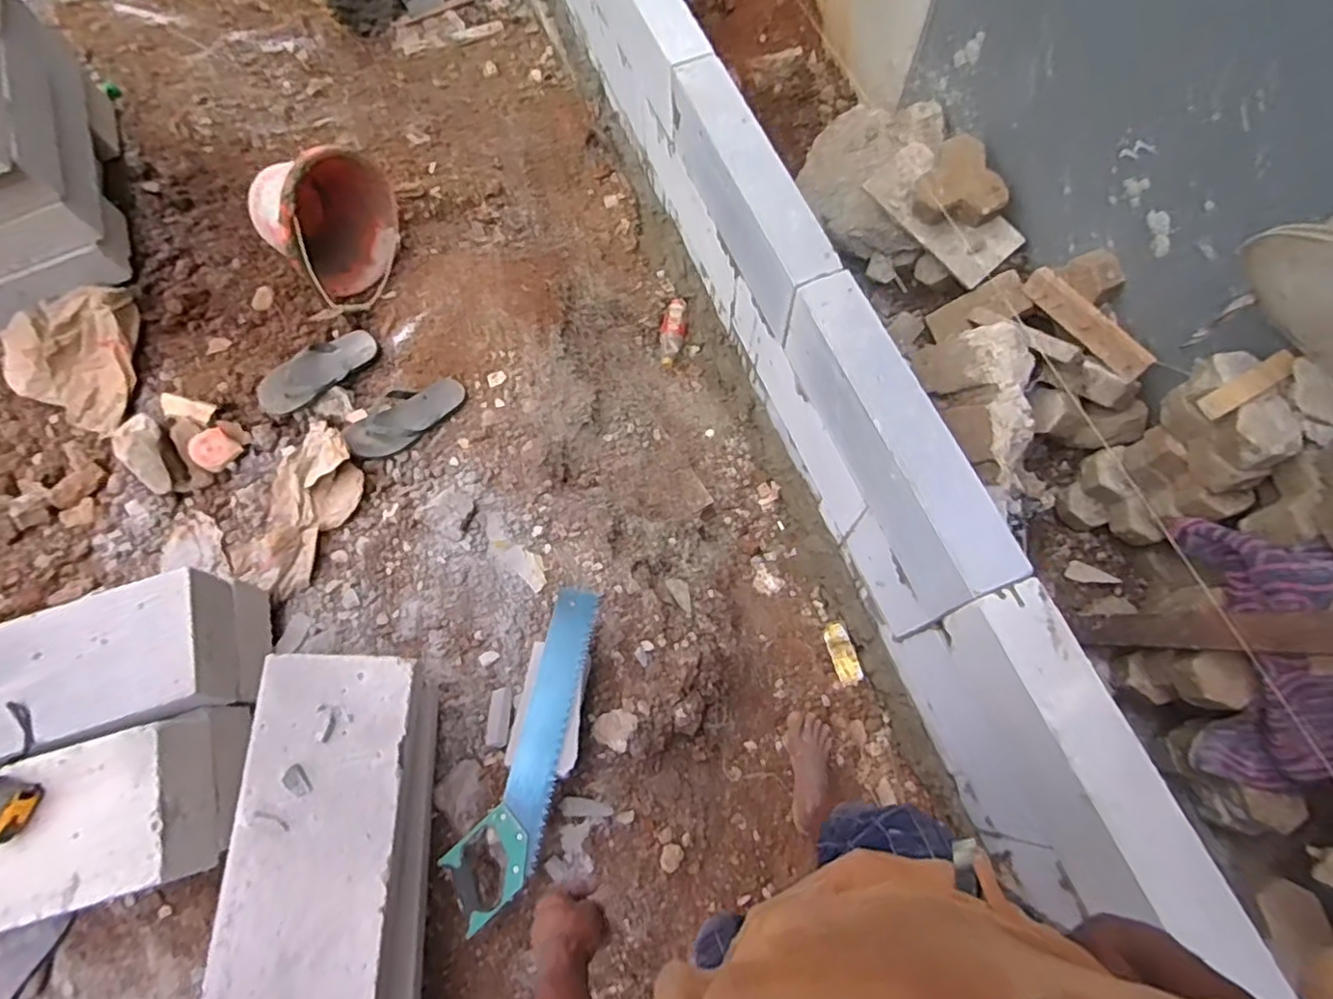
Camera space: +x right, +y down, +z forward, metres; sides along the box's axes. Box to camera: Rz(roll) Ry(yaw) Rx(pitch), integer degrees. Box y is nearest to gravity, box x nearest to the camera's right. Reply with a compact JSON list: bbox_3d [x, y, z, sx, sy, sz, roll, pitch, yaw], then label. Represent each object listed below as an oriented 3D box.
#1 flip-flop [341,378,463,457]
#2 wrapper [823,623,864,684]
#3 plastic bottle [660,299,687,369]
[{"bbox_3d":[-0.555,-0.182,1.373,0.132,0.032,0.263,39,60,17],"label":"flip-flop"},{"bbox_3d":[0.401,0.349,1.473,0.052,0.022,0.132,-16,67,-3],"label":"wrapper"},{"bbox_3d":[0.020,-0.452,1.750,0.071,0.042,0.201,1,67,4],"label":"plastic bottle"}]

